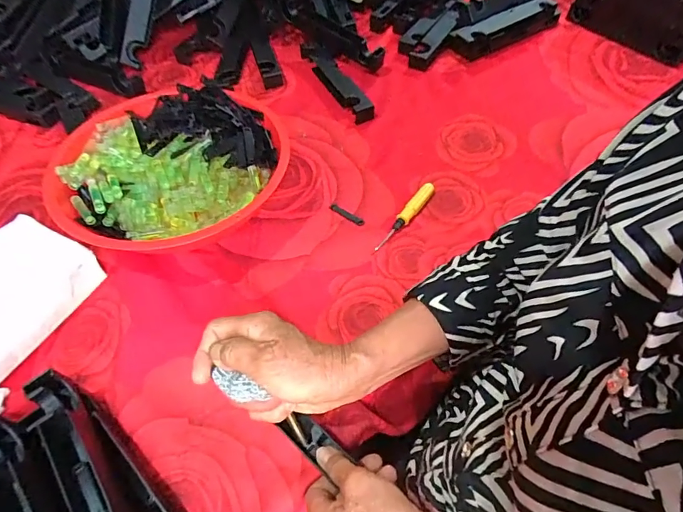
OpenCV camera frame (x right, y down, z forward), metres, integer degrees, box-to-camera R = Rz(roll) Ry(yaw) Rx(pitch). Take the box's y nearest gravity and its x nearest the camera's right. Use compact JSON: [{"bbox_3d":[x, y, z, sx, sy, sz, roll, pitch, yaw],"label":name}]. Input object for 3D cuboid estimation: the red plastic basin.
[{"bbox_3d":[-0.185,-0.084,0.488,0.237,0.084,0.239,-1,55,3],"label":"red plastic basin"}]

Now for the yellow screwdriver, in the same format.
[{"bbox_3d":[0.074,-0.047,0.497,0.015,0.011,0.113,32,63,22],"label":"yellow screwdriver"}]

